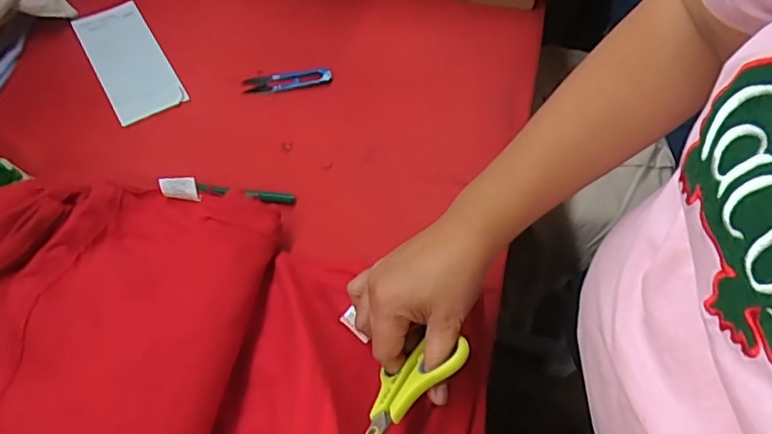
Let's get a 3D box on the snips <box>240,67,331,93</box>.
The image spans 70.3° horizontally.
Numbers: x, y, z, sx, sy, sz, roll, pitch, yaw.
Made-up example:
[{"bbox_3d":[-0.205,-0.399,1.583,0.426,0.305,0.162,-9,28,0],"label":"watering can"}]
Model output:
[{"bbox_3d":[-0.117,-0.164,0.654,0.103,0.016,0.022,-10,61,-3],"label":"snips"}]

